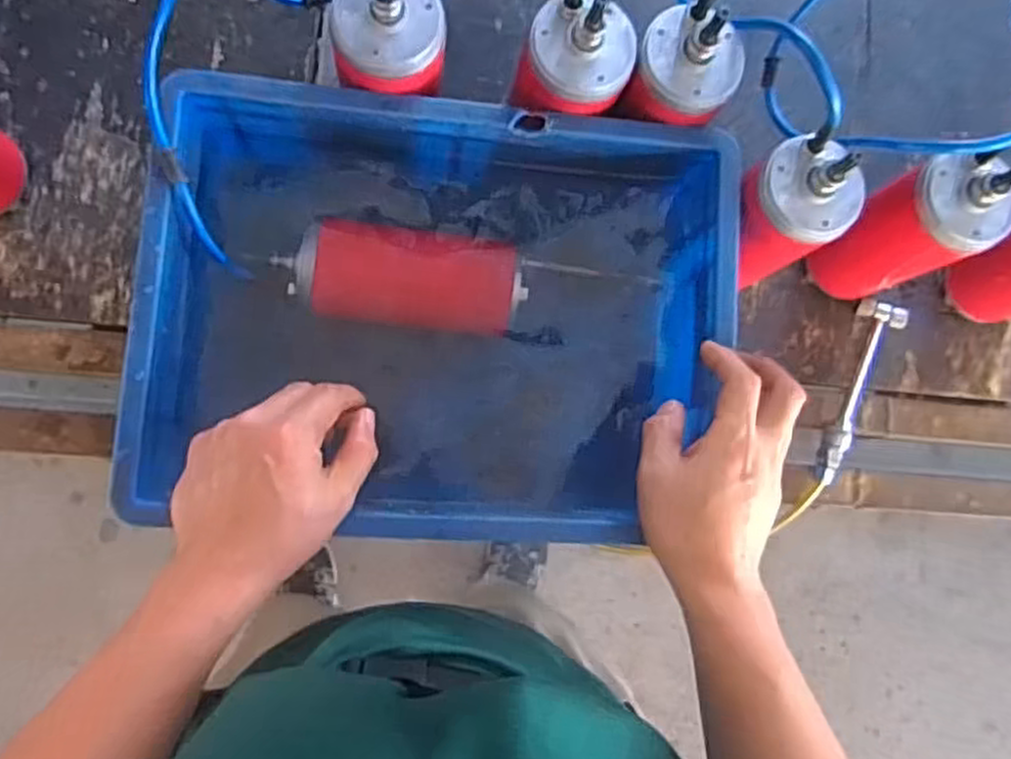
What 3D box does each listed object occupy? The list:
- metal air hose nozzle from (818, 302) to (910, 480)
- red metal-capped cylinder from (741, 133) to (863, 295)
[{"bbox_3d":[0.314,0.009,0.674,0.036,0.024,0.174,26,83,-4],"label":"metal air hose nozzle"},{"bbox_3d":[0.206,-0.125,0.588,0.080,0.197,0.064,18,84,-5],"label":"red metal-capped cylinder"}]

